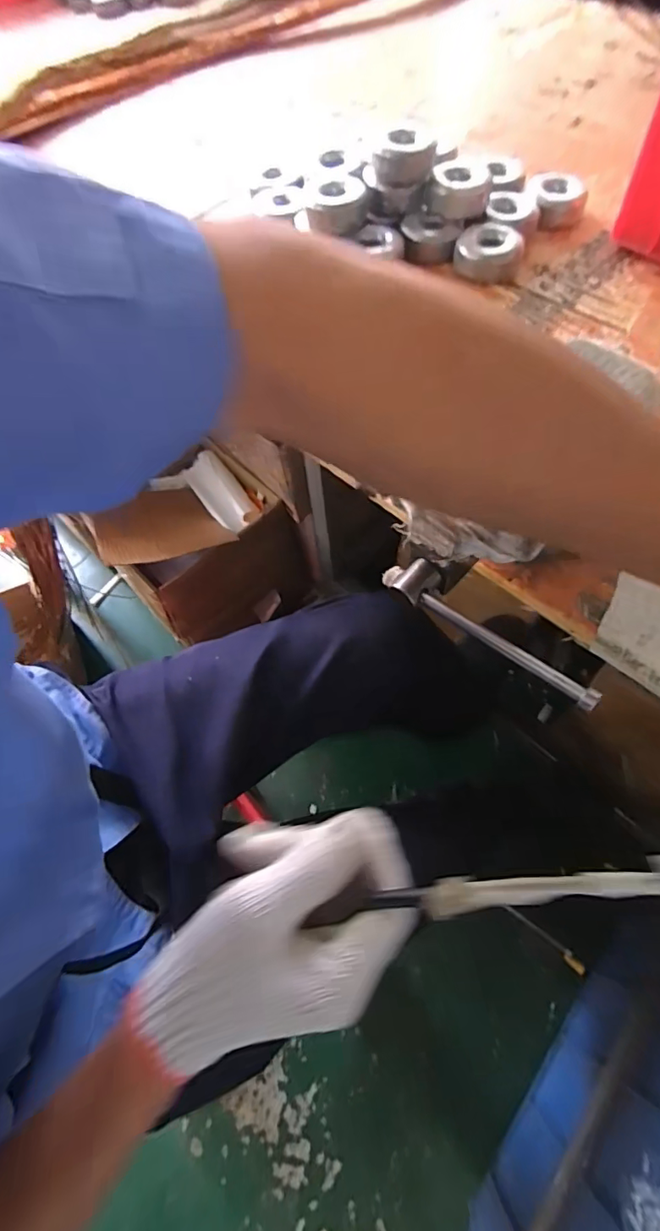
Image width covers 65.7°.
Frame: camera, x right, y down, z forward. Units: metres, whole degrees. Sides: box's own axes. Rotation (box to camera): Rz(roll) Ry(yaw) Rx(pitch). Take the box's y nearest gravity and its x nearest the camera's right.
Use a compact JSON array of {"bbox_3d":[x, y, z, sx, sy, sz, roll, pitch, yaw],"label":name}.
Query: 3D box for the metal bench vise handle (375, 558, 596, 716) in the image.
[{"bbox_3d":[0.094,0.005,0.309,0.144,0.026,0.026,39,68,21],"label":"metal bench vise handle"}]

